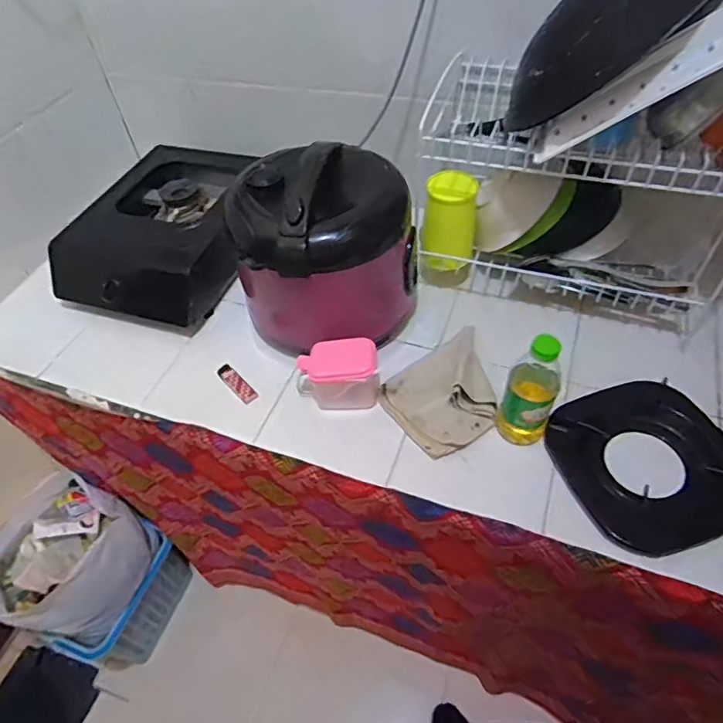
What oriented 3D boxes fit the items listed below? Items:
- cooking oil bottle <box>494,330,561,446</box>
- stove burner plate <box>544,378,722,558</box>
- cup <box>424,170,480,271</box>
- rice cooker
[{"bbox_3d":[0.211,0.034,0.644,0.063,0.169,0.060,16,53,17],"label":"cooking oil bottle"},{"bbox_3d":[0.359,0.121,0.649,0.207,0.045,0.211,-15,51,-8],"label":"stove burner plate"},{"bbox_3d":[0.142,-0.217,0.824,0.078,0.144,0.078,-2,50,2],"label":"cup"},{"bbox_3d":[-0.050,-0.153,0.757,0.252,0.239,0.210,-9,50,-3],"label":"rice cooker"}]

